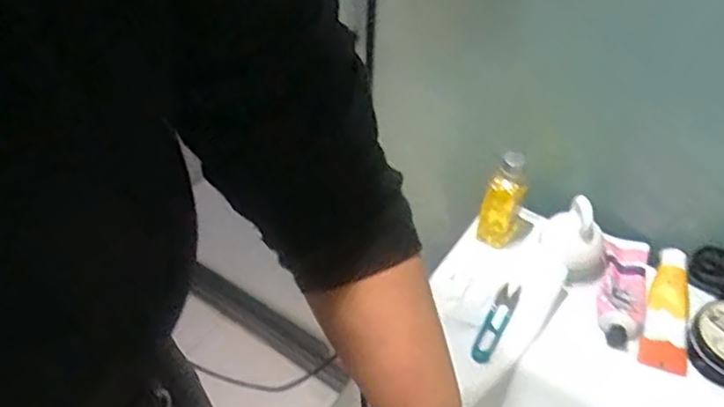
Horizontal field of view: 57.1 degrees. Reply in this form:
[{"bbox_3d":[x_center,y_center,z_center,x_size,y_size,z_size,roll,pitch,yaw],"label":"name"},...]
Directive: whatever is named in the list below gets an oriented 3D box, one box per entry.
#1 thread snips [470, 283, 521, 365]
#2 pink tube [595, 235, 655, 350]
[{"bbox_3d":[0.141,0.126,0.699,0.025,0.013,0.100,23,49,20],"label":"thread snips"},{"bbox_3d":[0.280,0.095,0.720,0.052,0.029,0.142,16,47,13],"label":"pink tube"}]

